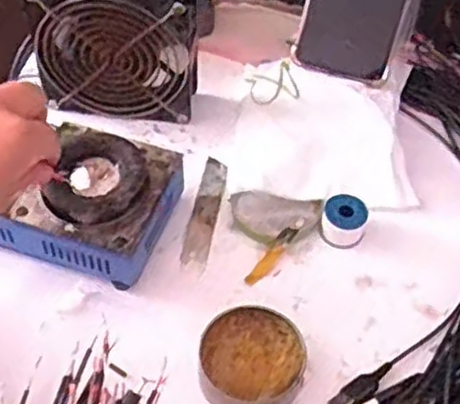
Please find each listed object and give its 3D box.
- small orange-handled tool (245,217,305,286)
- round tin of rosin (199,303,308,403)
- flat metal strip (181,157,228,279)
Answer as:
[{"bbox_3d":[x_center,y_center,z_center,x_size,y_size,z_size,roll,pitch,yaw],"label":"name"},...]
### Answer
[{"bbox_3d":[0.032,0.034,0.495,0.010,0.010,0.059,33,72,25],"label":"small orange-handled tool"},{"bbox_3d":[0.013,0.097,0.438,0.060,0.029,0.060,0,53,0],"label":"round tin of rosin"},{"bbox_3d":[-0.017,0.009,0.522,0.018,0.004,0.101,12,53,2],"label":"flat metal strip"}]

